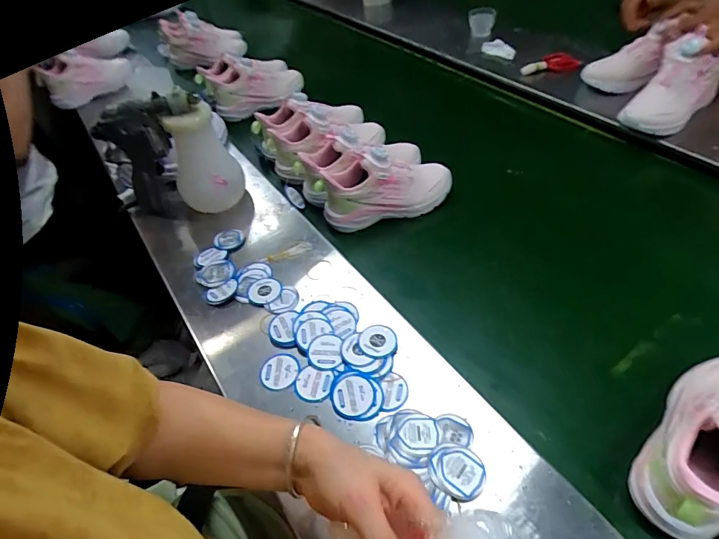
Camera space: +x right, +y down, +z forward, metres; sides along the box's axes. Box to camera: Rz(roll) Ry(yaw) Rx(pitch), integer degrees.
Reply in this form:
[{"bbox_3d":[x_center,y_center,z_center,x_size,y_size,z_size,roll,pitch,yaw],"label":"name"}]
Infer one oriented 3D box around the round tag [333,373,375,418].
[{"bbox_3d":[-0.007,0.144,0.489,0.048,0.006,0.050,-5,50,2],"label":"round tag"}]

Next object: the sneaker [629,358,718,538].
[{"bbox_3d":[0.345,0.150,0.407,0.212,0.114,0.086,-35,56,-21],"label":"sneaker"}]

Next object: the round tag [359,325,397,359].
[{"bbox_3d":[0.023,0.090,0.532,0.045,0.005,0.044,-3,51,3],"label":"round tag"}]

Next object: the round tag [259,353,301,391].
[{"bbox_3d":[-0.097,0.125,0.520,0.046,0.004,0.047,-3,51,3],"label":"round tag"}]

